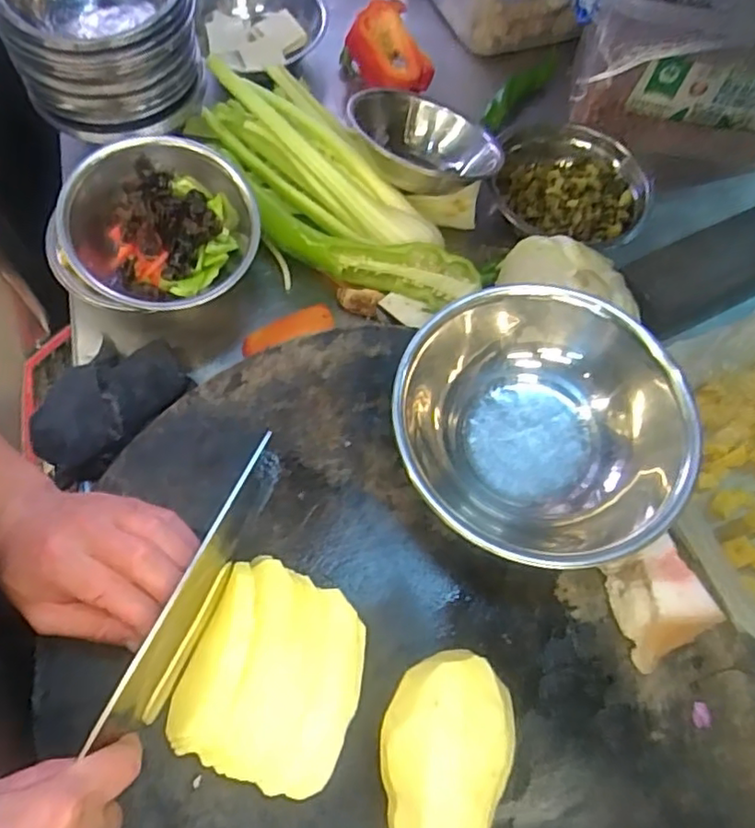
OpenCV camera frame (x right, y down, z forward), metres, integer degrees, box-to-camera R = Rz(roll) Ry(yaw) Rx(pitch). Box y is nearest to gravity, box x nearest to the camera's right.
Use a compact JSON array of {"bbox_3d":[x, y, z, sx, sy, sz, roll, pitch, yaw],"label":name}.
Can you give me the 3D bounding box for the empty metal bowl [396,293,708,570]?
[{"bbox_3d":[0.106,0.010,0.417,0.181,0.071,0.187,1,65,-2],"label":"empty metal bowl"}]

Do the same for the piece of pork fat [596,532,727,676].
[{"bbox_3d":[0.171,0.117,0.381,0.039,0.050,0.063,-14,66,-9],"label":"piece of pork fat"}]

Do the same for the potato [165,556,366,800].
[{"bbox_3d":[-0.058,0.152,0.363,0.096,0.034,0.110,21,66,7],"label":"potato"}]

